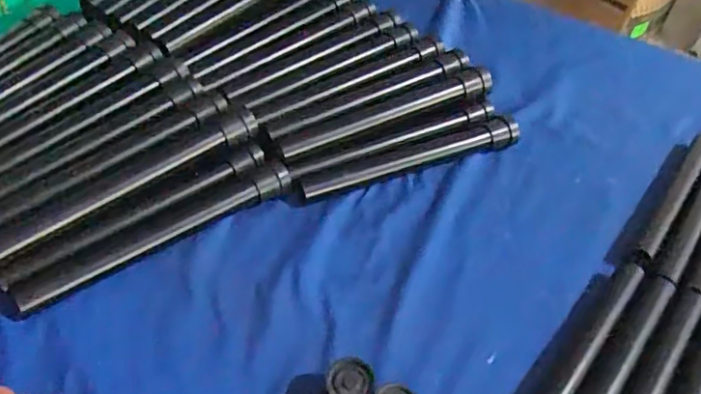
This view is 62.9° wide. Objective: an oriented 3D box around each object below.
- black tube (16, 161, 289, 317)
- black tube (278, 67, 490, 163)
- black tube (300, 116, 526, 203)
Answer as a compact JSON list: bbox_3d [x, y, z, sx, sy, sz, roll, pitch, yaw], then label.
[{"bbox_3d":[-0.161,0.030,0.497,0.242,0.022,0.025,-27,54,-27],"label":"black tube"},{"bbox_3d":[0.041,-0.091,0.598,0.247,0.023,0.030,-19,51,-22],"label":"black tube"},{"bbox_3d":[0.067,-0.040,0.592,0.248,0.023,0.026,-15,50,-19],"label":"black tube"}]

